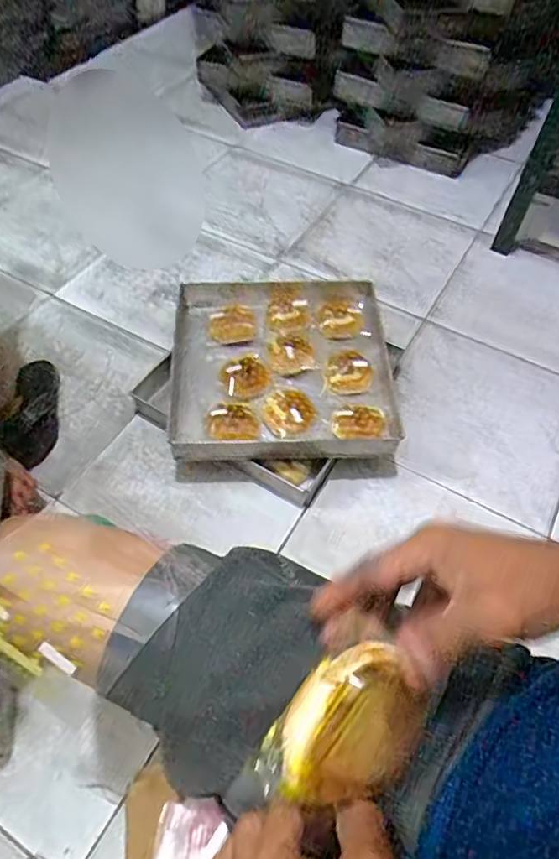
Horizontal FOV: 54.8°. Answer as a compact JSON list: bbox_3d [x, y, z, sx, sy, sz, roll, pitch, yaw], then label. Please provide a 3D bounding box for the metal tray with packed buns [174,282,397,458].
[{"bbox_3d":[0.005,-0.140,1.097,0.429,0.056,0.447,1,56,-1],"label":"metal tray with packed buns"}]

